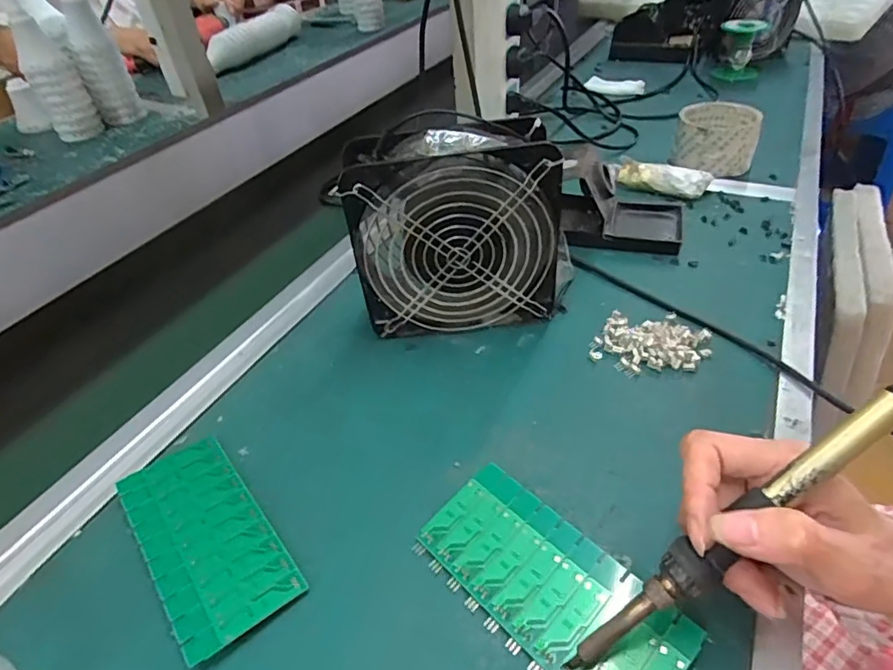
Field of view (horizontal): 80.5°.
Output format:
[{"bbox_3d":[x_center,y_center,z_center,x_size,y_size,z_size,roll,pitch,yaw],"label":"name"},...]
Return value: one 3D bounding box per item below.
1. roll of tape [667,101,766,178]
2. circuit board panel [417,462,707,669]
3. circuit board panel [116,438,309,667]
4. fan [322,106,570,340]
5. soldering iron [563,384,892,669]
[{"bbox_3d":[0.302,-0.218,0.594,0.085,0.059,0.082,16,46,22],"label":"roll of tape"},{"bbox_3d":[0.052,0.127,0.272,0.062,0.004,0.136,-40,51,-23],"label":"circuit board panel"},{"bbox_3d":[-0.143,0.116,0.311,0.062,0.004,0.137,-26,45,-31],"label":"circuit board panel"},{"bbox_3d":[0.009,-0.077,0.401,0.156,0.155,0.056,-6,42,0],"label":"fan"},{"bbox_3d":[0.127,0.079,0.223,0.202,0.016,0.018,-46,46,9],"label":"soldering iron"}]

